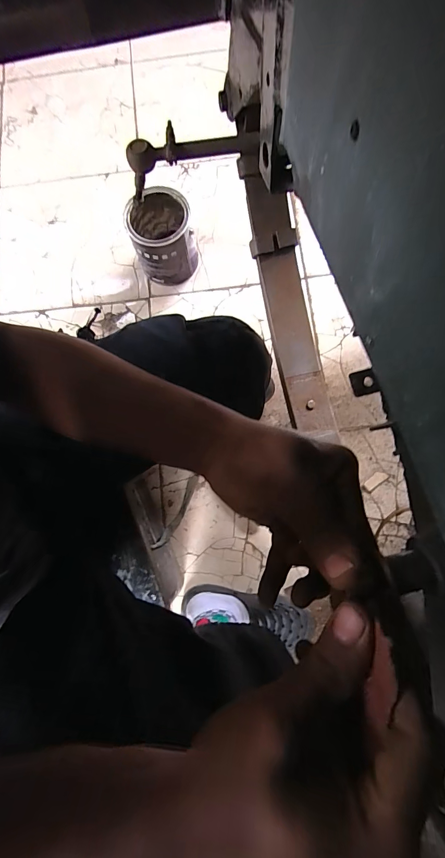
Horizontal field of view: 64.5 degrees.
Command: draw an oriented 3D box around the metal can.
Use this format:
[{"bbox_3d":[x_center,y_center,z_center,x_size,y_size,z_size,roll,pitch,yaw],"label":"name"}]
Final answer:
[{"bbox_3d":[-0.142,-0.459,0.855,0.142,0.168,0.156,0,78,1],"label":"metal can"}]

